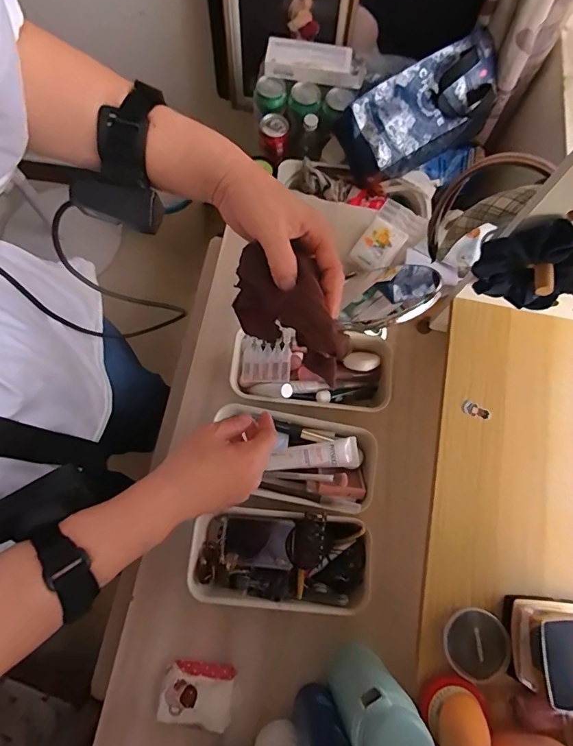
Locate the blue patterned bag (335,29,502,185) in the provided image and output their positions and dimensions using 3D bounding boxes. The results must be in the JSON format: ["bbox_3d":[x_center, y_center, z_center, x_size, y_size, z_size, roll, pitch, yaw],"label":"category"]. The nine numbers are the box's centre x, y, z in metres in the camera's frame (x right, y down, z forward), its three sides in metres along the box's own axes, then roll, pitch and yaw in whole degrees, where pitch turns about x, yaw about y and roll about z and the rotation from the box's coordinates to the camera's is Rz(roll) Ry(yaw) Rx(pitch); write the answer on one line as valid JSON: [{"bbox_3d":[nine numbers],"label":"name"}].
[{"bbox_3d":[0.243,-0.476,0.774,0.290,0.132,0.132,-31,77,-10],"label":"blue patterned bag"}]

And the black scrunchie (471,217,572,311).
[{"bbox_3d":[0.225,-0.099,0.396,0.090,0.090,0.034,23,75,4],"label":"black scrunchie"}]

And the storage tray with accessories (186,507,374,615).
[{"bbox_3d":[-0.007,0.207,0.477,0.196,0.047,0.098,5,74,0],"label":"storage tray with accessories"}]

